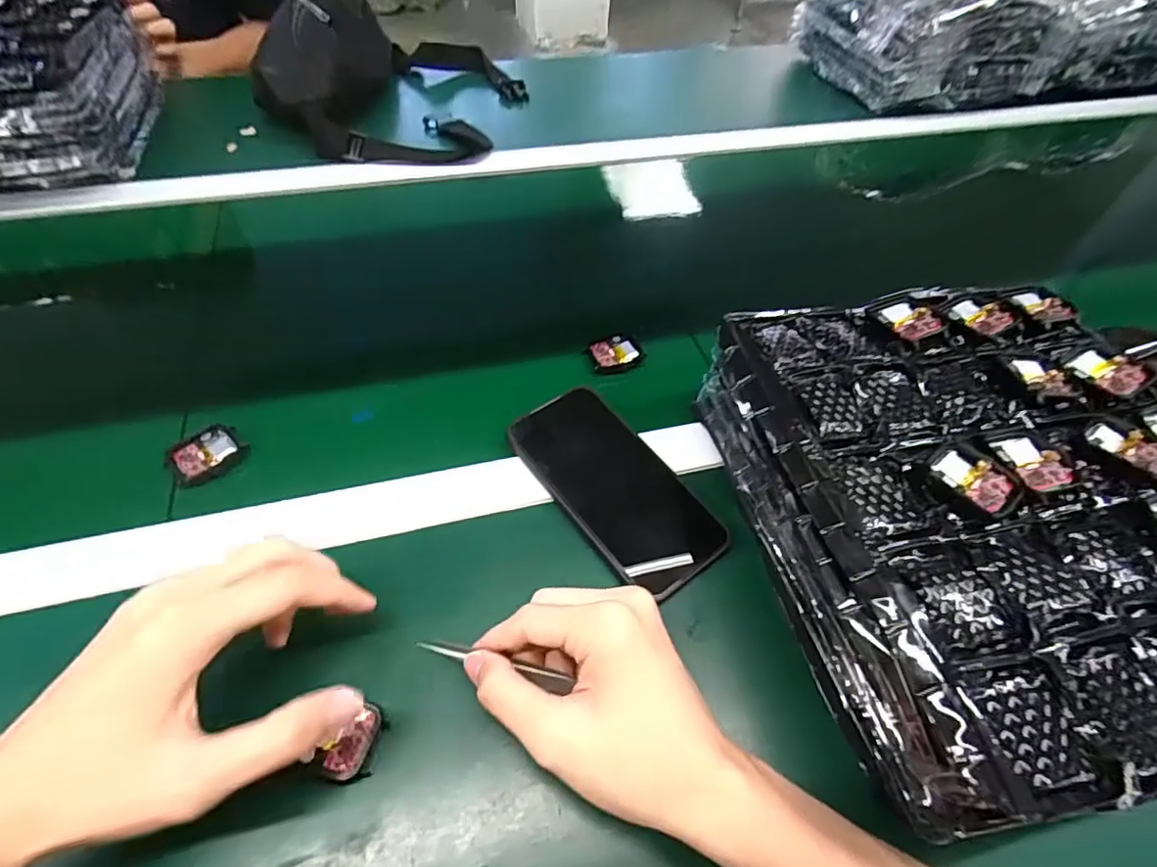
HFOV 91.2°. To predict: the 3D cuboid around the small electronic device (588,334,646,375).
[{"bbox_3d":[0.032,-0.068,0.478,0.044,0.007,0.039,-9,58,-7],"label":"small electronic device"}]

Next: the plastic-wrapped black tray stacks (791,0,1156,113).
[{"bbox_3d":[0.659,-0.639,0.871,0.585,0.140,0.242,-13,54,-13],"label":"plastic-wrapped black tray stacks"}]

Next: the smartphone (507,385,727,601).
[{"bbox_3d":[0.025,0.034,0.390,0.078,0.008,0.159,-33,64,-20],"label":"smartphone"}]

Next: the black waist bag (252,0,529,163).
[{"bbox_3d":[-0.229,-0.456,0.714,0.297,0.115,0.322,5,52,0],"label":"black waist bag"}]

